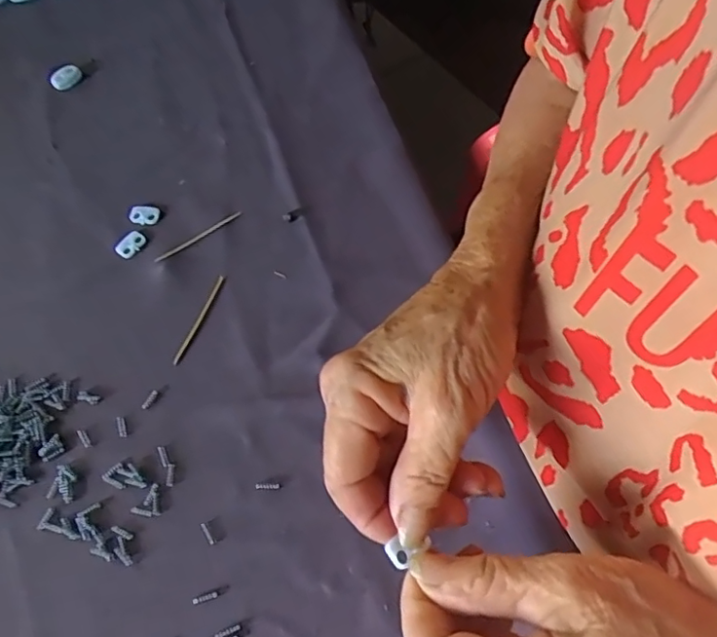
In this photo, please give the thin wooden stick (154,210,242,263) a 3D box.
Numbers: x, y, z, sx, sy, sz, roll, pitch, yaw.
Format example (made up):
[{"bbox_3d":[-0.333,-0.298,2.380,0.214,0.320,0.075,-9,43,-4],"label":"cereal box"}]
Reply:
[{"bbox_3d":[-0.101,-0.053,0.362,0.061,0.004,0.004,-32,67,-13],"label":"thin wooden stick"}]

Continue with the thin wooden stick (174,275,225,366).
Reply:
[{"bbox_3d":[-0.095,0.000,0.341,0.004,0.004,0.060,19,66,11],"label":"thin wooden stick"}]

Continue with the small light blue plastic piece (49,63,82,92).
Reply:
[{"bbox_3d":[-0.220,-0.181,0.429,0.022,0.012,0.009,-34,68,-14],"label":"small light blue plastic piece"}]

